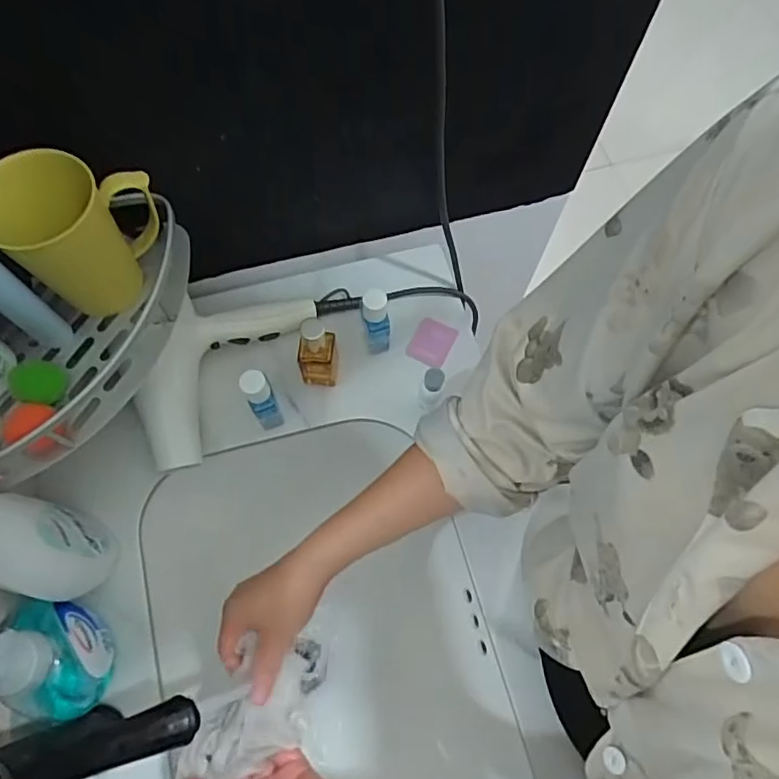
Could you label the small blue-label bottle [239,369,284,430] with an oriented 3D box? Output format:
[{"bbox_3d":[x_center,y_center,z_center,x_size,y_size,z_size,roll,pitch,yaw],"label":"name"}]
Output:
[{"bbox_3d":[-0.119,0.011,0.537,0.024,0.082,0.030,-19,71,-7],"label":"small blue-label bottle"}]

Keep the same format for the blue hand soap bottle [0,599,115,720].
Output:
[{"bbox_3d":[-0.261,0.198,0.419,0.051,0.145,0.085,-29,72,-11],"label":"blue hand soap bottle"}]

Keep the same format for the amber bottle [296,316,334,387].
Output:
[{"bbox_3d":[-0.070,-0.036,0.547,0.032,0.100,0.032,5,69,1],"label":"amber bottle"}]

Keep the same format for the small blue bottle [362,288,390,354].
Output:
[{"bbox_3d":[-0.013,-0.067,0.572,0.024,0.076,0.031,-8,70,-3],"label":"small blue bottle"}]

